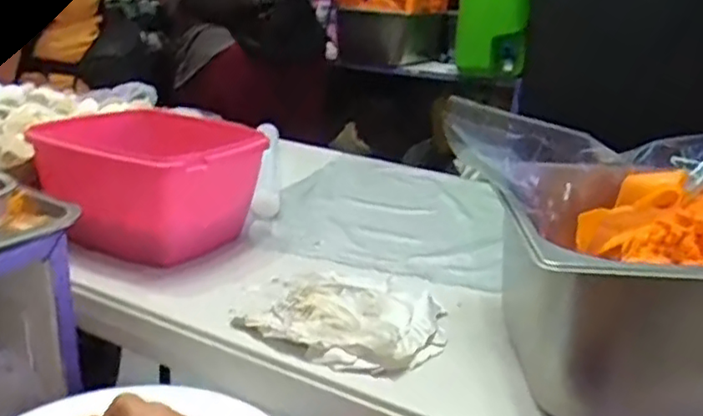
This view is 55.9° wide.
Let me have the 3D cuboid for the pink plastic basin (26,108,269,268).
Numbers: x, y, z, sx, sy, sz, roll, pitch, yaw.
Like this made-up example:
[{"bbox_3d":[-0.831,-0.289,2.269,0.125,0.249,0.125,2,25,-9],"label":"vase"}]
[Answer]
[{"bbox_3d":[-0.225,-0.030,0.758,0.196,0.118,0.196,9,20,15],"label":"pink plastic basin"}]

